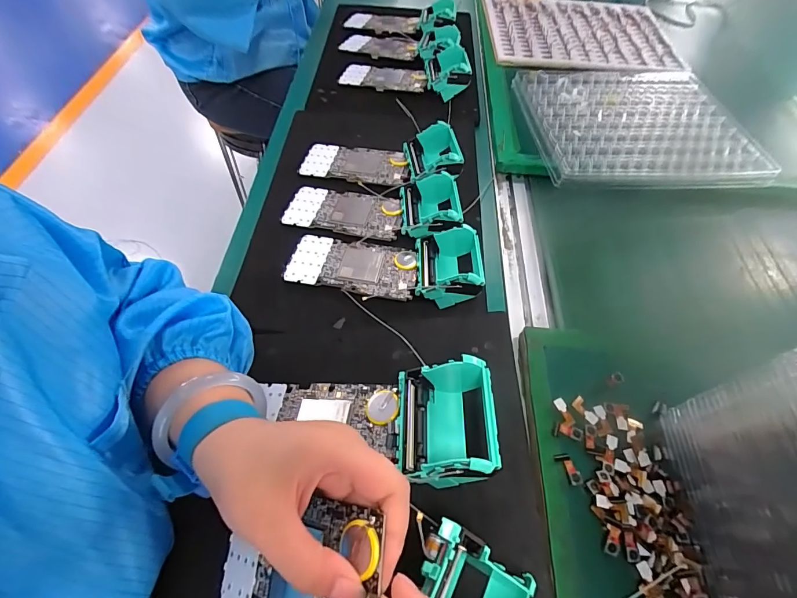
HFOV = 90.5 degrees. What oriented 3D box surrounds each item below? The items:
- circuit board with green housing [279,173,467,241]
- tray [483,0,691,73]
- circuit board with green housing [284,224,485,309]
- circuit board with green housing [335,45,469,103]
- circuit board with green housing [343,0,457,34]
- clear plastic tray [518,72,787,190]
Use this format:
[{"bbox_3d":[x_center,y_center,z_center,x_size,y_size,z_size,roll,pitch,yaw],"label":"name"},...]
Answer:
[{"bbox_3d":[-0.030,-0.106,0.428,0.194,0.038,0.083,6,59,6],"label":"circuit board with green housing"},{"bbox_3d":[0.316,-0.476,0.699,0.314,0.024,0.288,7,57,3],"label":"tray"},{"bbox_3d":[-0.016,-0.041,0.387,0.194,0.043,0.082,6,59,6],"label":"circuit board with green housing"},{"bbox_3d":[0.010,-0.354,0.596,0.197,0.044,0.089,9,61,2],"label":"circuit board with green housing"},{"bbox_3d":[0.008,-0.504,0.710,0.206,0.027,0.094,14,57,24],"label":"circuit board with green housing"},{"bbox_3d":[0.321,-0.246,0.553,0.286,0.032,0.259,-1,57,-2],"label":"clear plastic tray"}]

